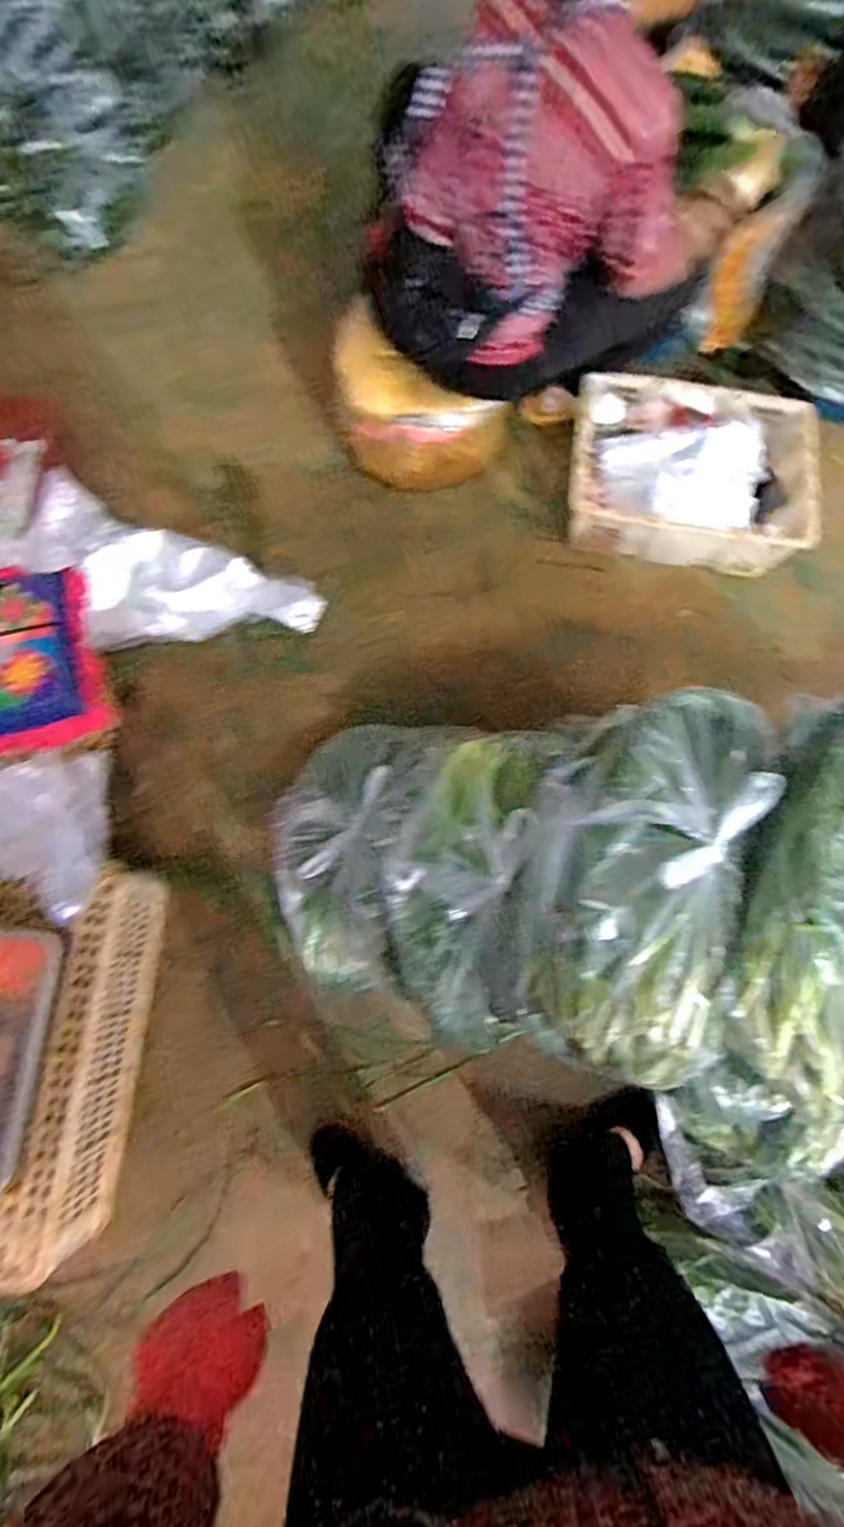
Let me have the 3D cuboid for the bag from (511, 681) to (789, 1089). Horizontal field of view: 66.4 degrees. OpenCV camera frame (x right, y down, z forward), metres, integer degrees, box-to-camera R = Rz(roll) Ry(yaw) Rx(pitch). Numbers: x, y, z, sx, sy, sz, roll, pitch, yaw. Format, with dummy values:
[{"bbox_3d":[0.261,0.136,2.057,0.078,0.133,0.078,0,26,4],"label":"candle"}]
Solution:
[{"bbox_3d":[0.252,0.119,0.736,0.237,0.138,0.431,13,74,3],"label":"bag"}]

